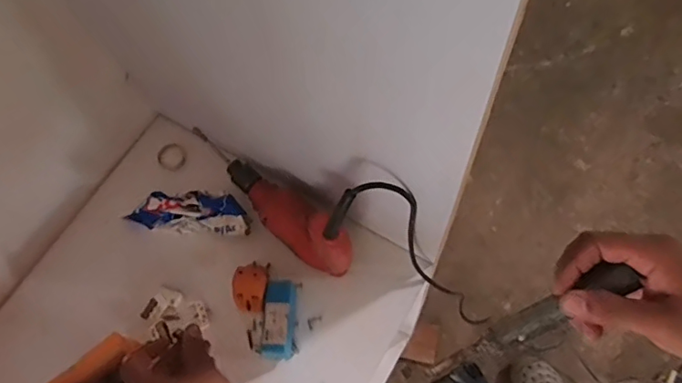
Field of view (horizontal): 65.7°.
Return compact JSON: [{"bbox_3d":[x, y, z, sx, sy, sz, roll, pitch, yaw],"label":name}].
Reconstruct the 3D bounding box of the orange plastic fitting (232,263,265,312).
[{"bbox_3d":[-0.114,0.121,0.668,0.043,0.055,0.059,9,69,10],"label":"orange plastic fitting"}]

